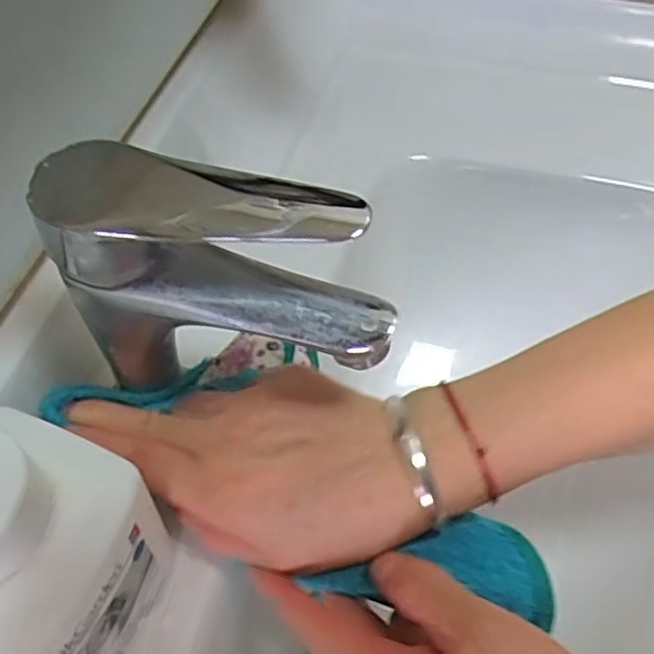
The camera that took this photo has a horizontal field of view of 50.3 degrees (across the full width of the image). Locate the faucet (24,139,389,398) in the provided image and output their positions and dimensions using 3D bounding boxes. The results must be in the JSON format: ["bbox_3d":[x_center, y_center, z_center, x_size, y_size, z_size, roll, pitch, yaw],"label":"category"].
[{"bbox_3d":[-0.037,-0.007,0.274,0.120,0.117,0.044,6,55,5],"label":"faucet"}]

